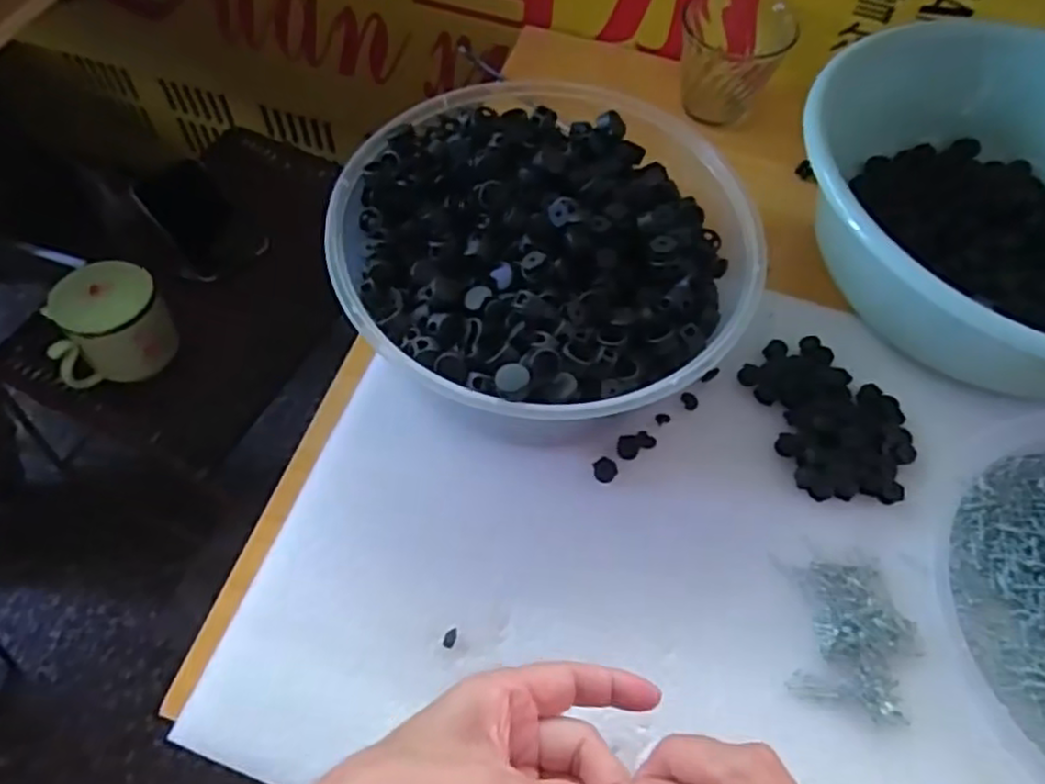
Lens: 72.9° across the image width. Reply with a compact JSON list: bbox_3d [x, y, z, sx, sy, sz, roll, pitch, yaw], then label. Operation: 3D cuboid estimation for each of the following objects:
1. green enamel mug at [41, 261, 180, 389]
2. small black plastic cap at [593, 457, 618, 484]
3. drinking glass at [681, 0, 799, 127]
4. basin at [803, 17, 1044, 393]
[{"bbox_3d":[-0.376,-0.061,0.654,0.093,0.079,0.078,-14,63,-11],"label":"green enamel mug"},{"bbox_3d":[0.051,0.047,0.435,0.016,0.006,0.014,-35,70,-18],"label":"small black plastic cap"},{"bbox_3d":[0.172,-0.280,0.590,0.086,0.075,0.077,15,62,5],"label":"drinking glass"},{"bbox_3d":[0.334,-0.123,0.489,0.296,0.101,0.260,2,62,-2],"label":"basin"}]

